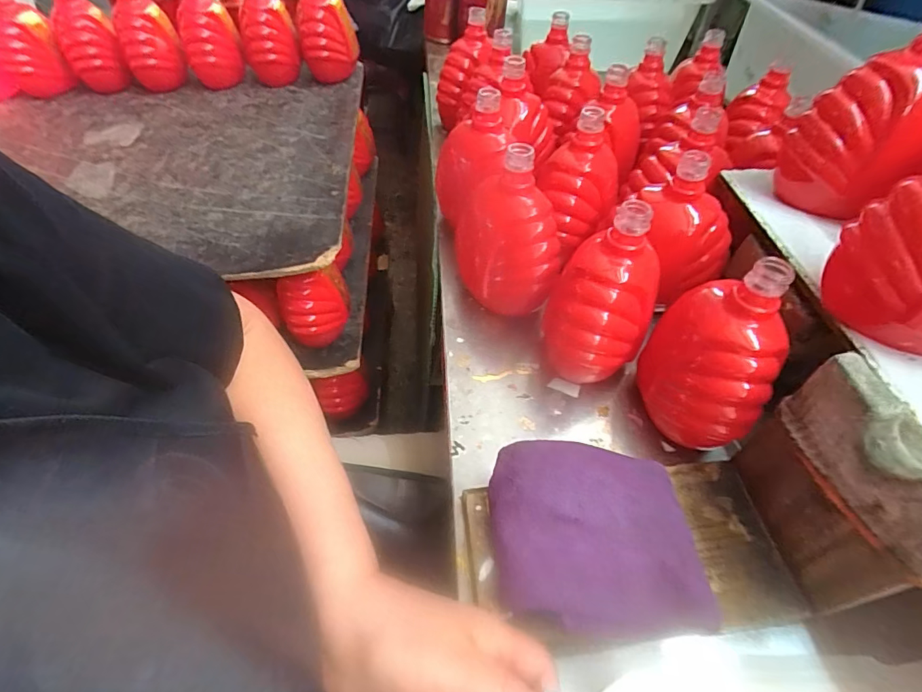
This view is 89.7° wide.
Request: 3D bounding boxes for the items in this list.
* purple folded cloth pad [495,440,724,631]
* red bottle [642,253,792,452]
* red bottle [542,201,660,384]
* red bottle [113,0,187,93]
[{"bbox_3d":[0.089,0.123,0.315,0.130,0.019,0.122,0,51,1],"label":"purple folded cloth pad"},{"bbox_3d":[0.201,0.005,0.371,0.092,0.143,0.093,28,57,22],"label":"red bottle"},{"bbox_3d":[0.124,-0.035,0.415,0.089,0.160,0.082,-10,51,-7],"label":"red bottle"},{"bbox_3d":[-0.535,-0.532,0.807,0.086,0.165,0.081,14,53,13],"label":"red bottle"}]

